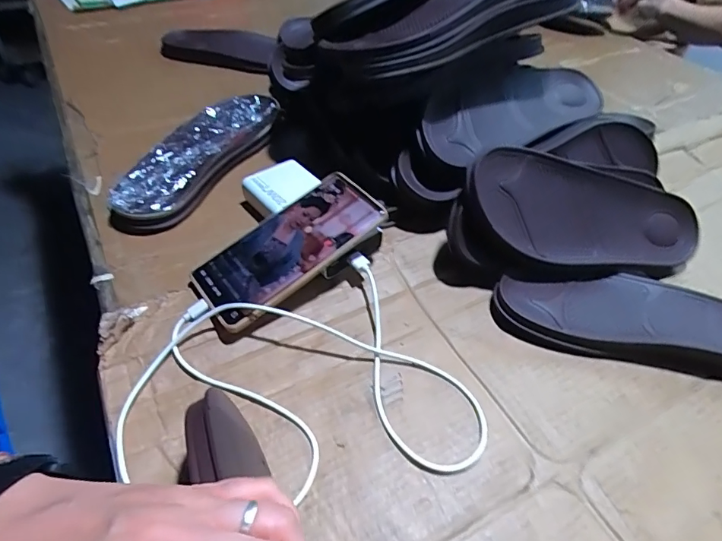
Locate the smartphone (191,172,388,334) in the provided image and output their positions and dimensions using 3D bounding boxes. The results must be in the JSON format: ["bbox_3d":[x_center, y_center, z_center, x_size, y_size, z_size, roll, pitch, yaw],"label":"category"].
[{"bbox_3d":[-0.062,-0.022,0.391,0.162,0.015,0.078,-37,58,-15],"label":"smartphone"}]

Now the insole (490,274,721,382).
[{"bbox_3d":[0.250,0.043,0.401,0.260,0.019,0.090,10,47,5],"label":"insole"}]

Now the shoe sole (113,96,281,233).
[{"bbox_3d":[-0.183,-0.129,0.511,0.089,0.032,0.248,18,48,12],"label":"shoe sole"}]

